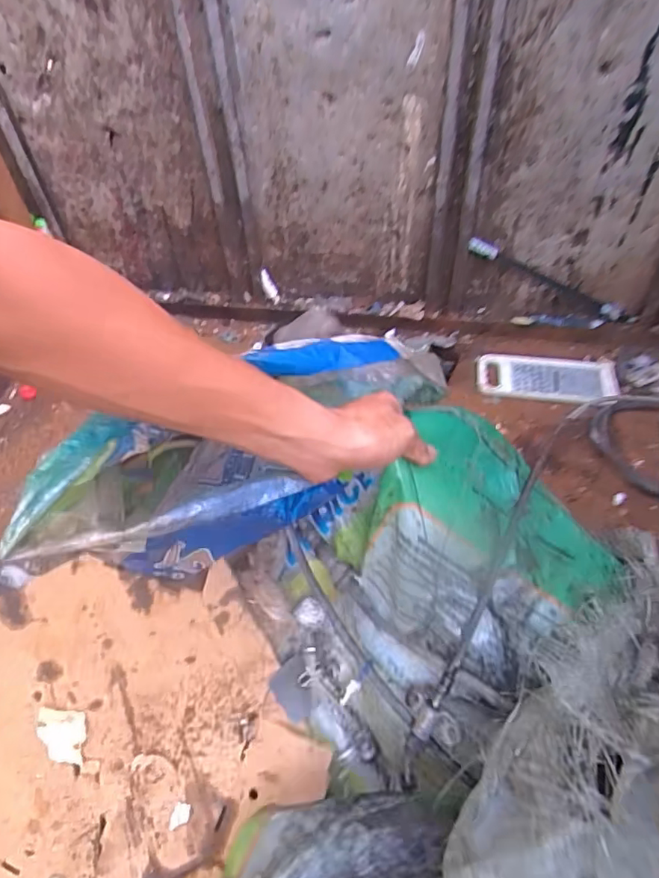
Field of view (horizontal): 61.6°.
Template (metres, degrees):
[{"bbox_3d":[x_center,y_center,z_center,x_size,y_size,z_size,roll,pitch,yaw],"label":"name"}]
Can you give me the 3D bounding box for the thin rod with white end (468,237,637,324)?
[{"bbox_3d":[0.442,-0.316,1.103,0.360,0.034,0.027,25,55,-3],"label":"thin rod with white end"}]

